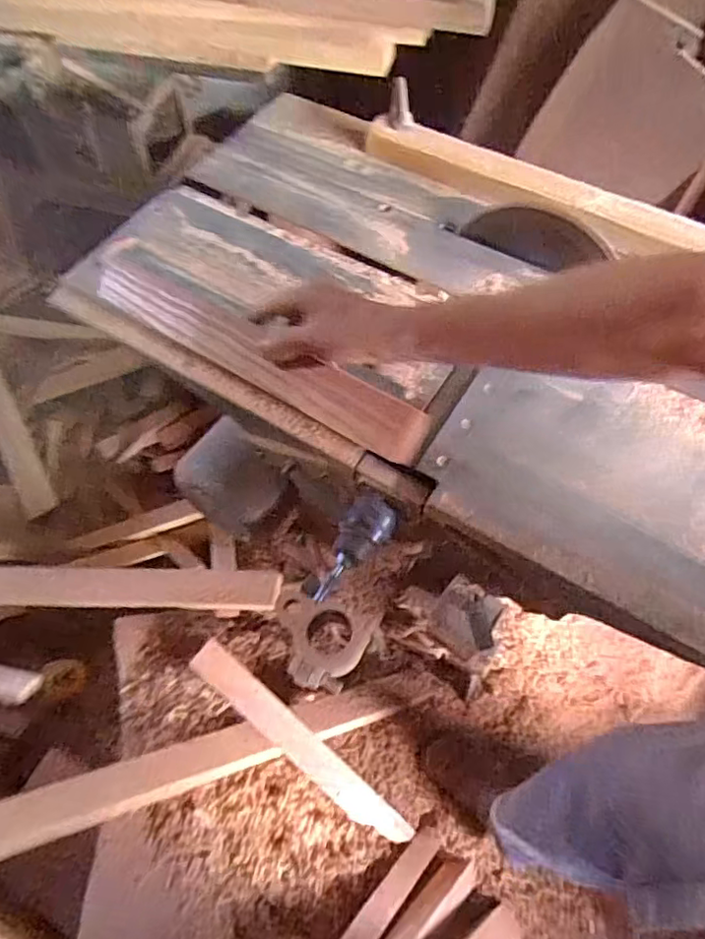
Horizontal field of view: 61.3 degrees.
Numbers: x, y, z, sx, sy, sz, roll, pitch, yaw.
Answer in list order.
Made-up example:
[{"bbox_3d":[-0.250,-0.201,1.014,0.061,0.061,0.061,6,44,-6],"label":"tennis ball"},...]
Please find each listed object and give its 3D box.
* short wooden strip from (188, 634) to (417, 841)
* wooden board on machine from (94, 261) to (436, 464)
[{"bbox_3d":[-0.075,0.443,0.939,0.461,0.025,0.053,48,69,-12],"label":"short wooden strip"},{"bbox_3d":[-0.110,-0.124,0.574,0.428,0.031,0.055,32,67,29],"label":"wooden board on machine"}]

